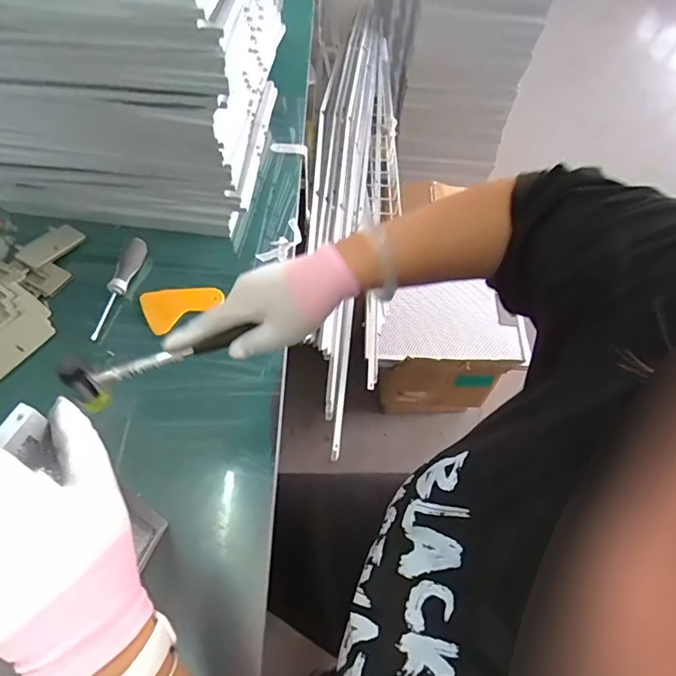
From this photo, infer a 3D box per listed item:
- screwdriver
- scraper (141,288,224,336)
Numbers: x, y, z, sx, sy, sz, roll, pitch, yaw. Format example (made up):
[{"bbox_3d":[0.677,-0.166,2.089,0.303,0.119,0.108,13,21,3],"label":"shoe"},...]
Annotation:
[{"bbox_3d":[-0.293,-0.069,0.647,0.021,0.031,0.152,13,58,6],"label":"screwdriver"},{"bbox_3d":[-0.209,-0.048,0.651,0.098,0.015,0.063,-29,63,-19],"label":"scraper"}]

